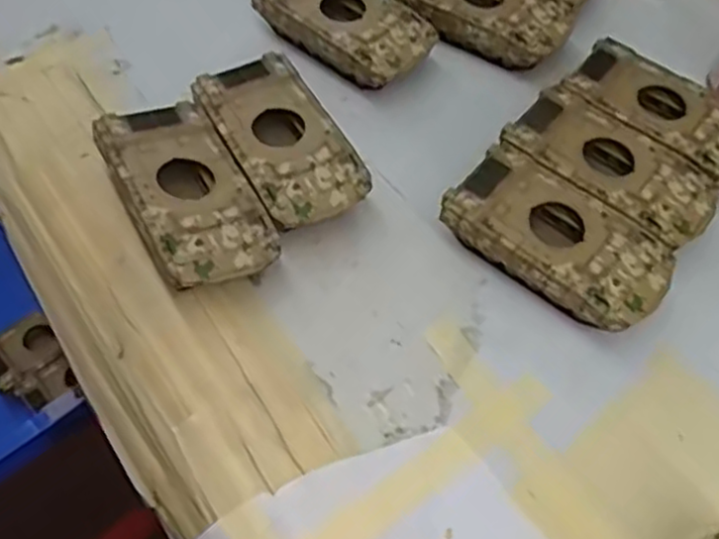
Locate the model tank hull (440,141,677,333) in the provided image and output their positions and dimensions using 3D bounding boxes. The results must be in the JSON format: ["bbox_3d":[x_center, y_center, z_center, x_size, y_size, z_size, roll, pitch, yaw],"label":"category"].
[{"bbox_3d":[0.087,-0.011,0.314,0.094,0.025,0.053,34,62,18],"label":"model tank hull"}]

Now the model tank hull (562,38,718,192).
[{"bbox_3d":[0.153,-0.075,0.360,0.094,0.024,0.051,40,64,20],"label":"model tank hull"}]

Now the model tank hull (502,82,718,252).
[{"bbox_3d":[0.118,-0.044,0.338,0.095,0.025,0.053,37,63,19],"label":"model tank hull"}]

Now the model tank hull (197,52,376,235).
[{"bbox_3d":[-0.036,-0.057,0.335,0.050,0.027,0.092,-26,62,-18],"label":"model tank hull"}]

